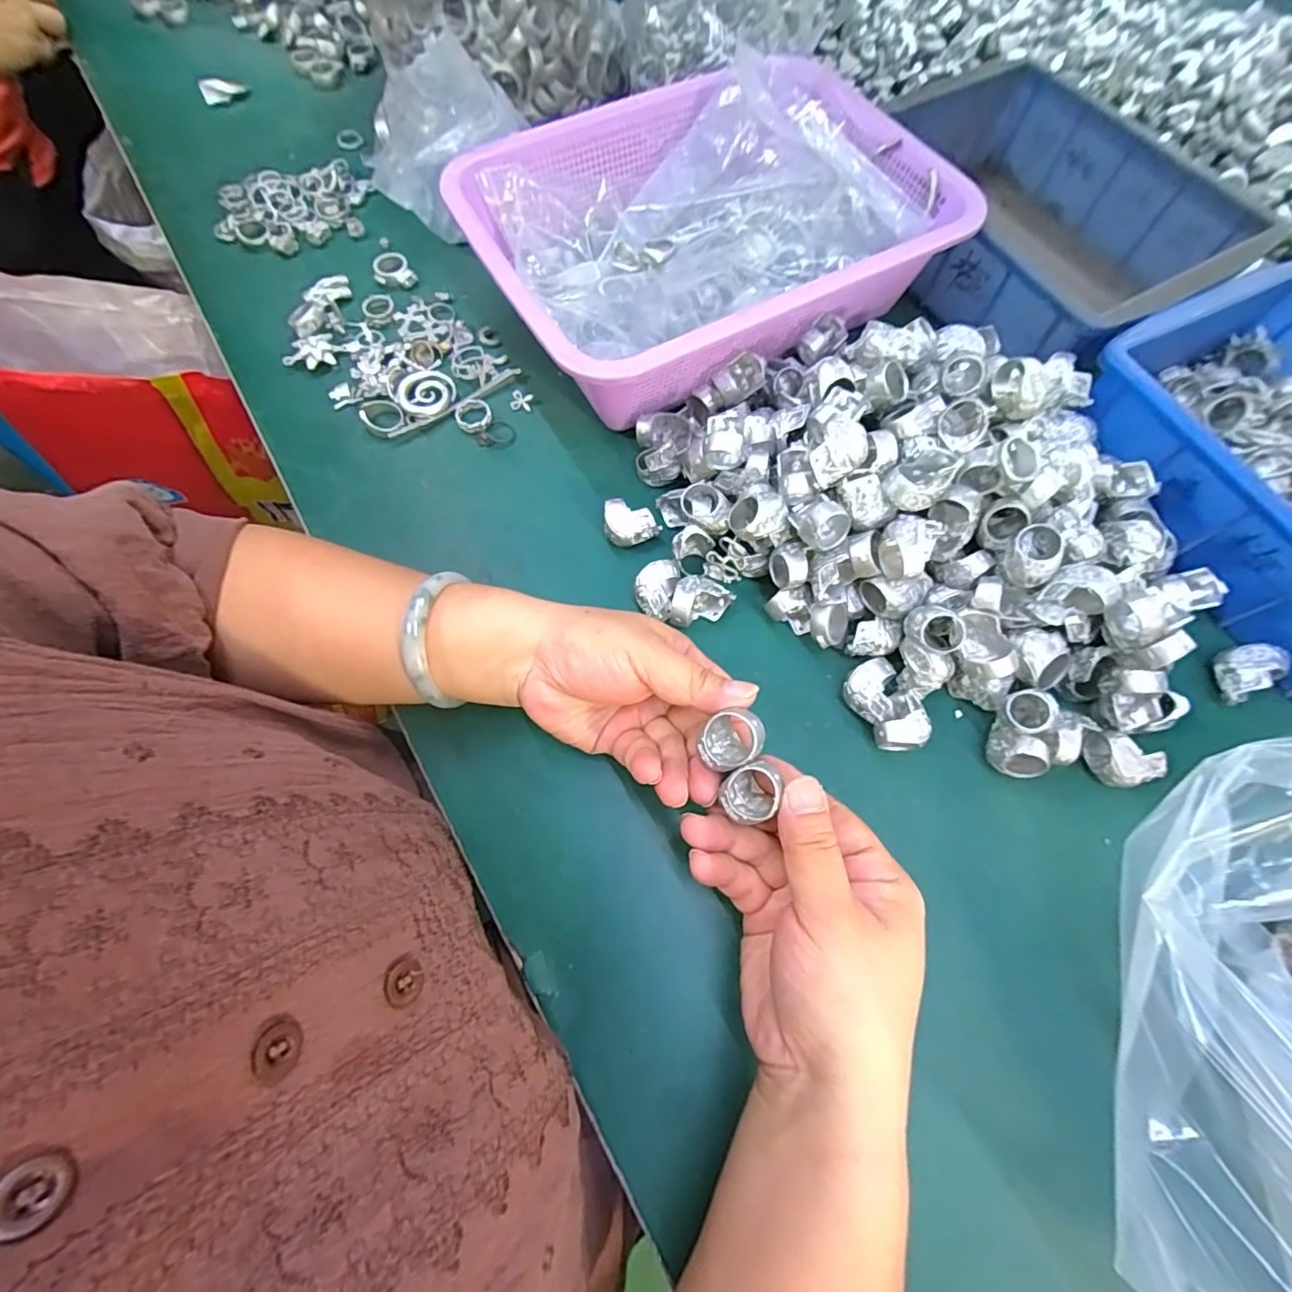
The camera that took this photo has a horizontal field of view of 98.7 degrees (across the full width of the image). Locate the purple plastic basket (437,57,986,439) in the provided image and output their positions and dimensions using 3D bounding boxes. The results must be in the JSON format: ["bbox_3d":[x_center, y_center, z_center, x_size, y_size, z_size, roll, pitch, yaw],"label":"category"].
[{"bbox_3d":[0.042,-0.280,0.383,0.303,0.077,0.222,-27,72,-10],"label":"purple plastic basket"}]

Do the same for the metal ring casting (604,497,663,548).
[{"bbox_3d":[-0.009,-0.076,0.341,0.032,0.022,0.023,-10,70,-4],"label":"metal ring casting"}]

